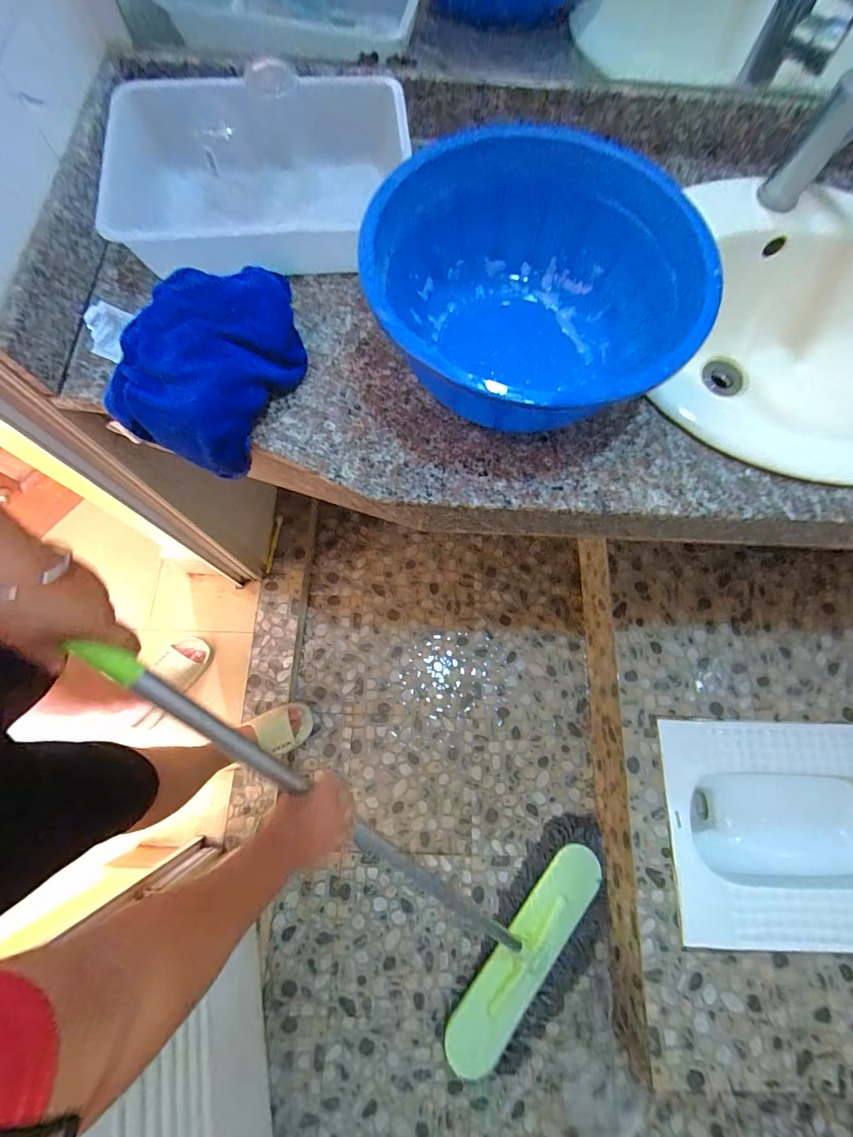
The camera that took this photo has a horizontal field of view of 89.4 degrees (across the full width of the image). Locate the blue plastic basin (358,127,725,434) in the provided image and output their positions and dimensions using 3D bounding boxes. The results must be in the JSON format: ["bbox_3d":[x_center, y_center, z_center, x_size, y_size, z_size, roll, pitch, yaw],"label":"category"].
[{"bbox_3d":[0.100,-0.270,0.435,0.296,0.141,0.288,1,74,-2],"label":"blue plastic basin"}]

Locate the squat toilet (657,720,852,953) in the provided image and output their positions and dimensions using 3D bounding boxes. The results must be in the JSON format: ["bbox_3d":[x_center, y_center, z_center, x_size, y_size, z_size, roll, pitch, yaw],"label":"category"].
[{"bbox_3d":[0.765,0.551,0.951,0.542,0.161,0.408,1,74,0],"label":"squat toilet"}]

